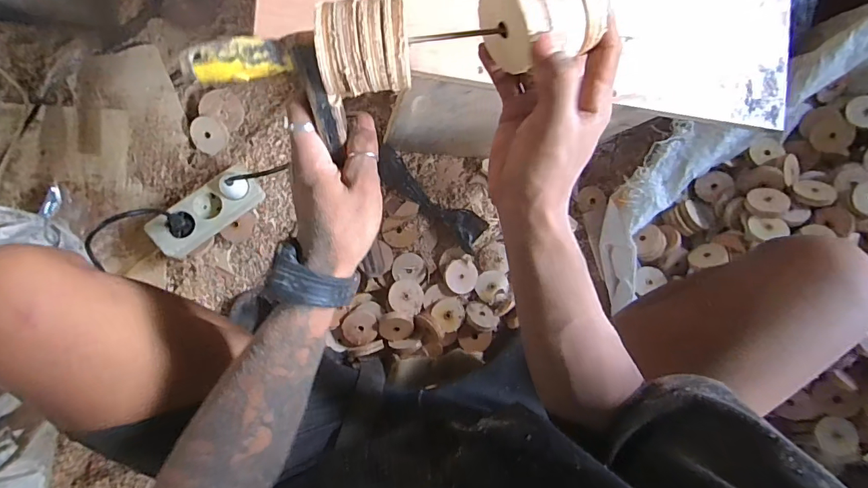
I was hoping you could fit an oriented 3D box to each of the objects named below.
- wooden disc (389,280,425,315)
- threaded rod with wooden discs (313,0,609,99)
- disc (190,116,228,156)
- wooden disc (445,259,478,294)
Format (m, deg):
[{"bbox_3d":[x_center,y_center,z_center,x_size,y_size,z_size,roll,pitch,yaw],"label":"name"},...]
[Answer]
[{"bbox_3d":[-0.042,0.081,0.662,0.055,0.006,0.049,15,83,-13],"label":"wooden disc"},{"bbox_3d":[0.015,-0.129,0.261,0.167,0.045,0.048,-10,91,-1],"label":"threaded rod with wooden discs"},{"bbox_3d":[-0.332,-0.159,0.633,0.050,0.007,0.054,-1,104,-4],"label":"disc"},{"bbox_3d":[0.043,0.051,0.671,0.050,0.006,0.052,3,74,-11],"label":"wooden disc"}]

